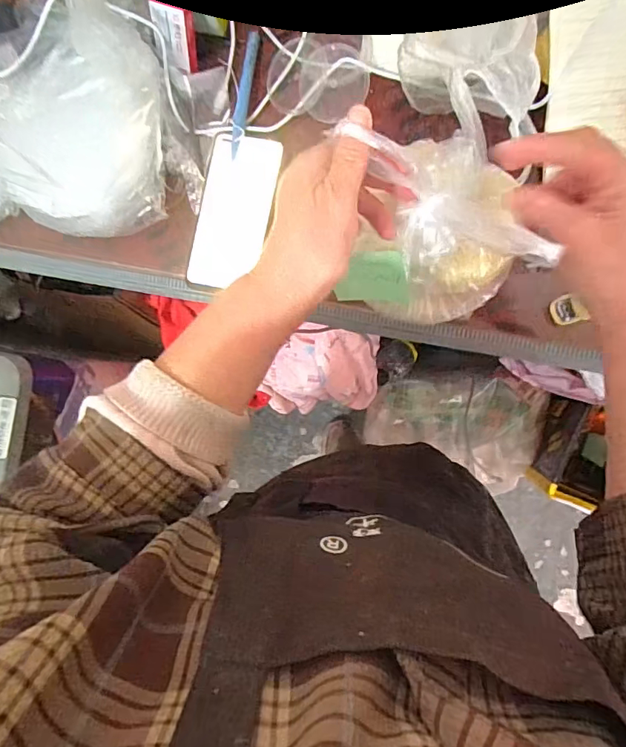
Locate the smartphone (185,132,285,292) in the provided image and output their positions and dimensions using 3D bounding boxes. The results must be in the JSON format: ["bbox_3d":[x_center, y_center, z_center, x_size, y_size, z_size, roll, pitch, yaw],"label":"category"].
[{"bbox_3d":[-0.081,-0.163,0.493,0.076,0.011,0.150,15,99,10],"label":"smartphone"}]

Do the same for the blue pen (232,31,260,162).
[{"bbox_3d":[-0.070,-0.280,0.489,0.014,0.009,0.127,8,91,7],"label":"blue pen"}]

